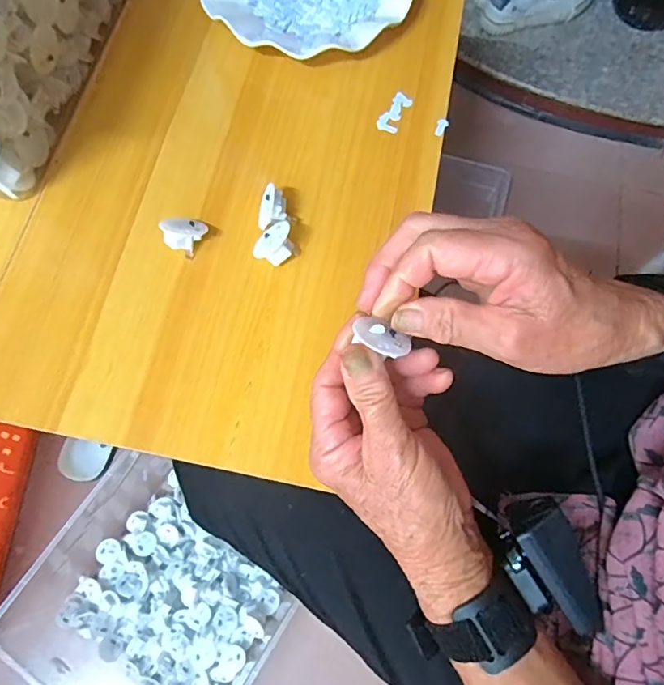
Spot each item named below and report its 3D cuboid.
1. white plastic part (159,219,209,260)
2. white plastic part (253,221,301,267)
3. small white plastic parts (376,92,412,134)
[{"bbox_3d":[-0.107,-0.080,0.355,0.026,0.021,0.029,34,75,11],"label":"white plastic part"},{"bbox_3d":[-0.041,-0.070,0.353,0.031,0.018,0.027,-36,75,-11],"label":"white plastic part"},{"bbox_3d":[0.052,-0.191,0.406,0.018,0.004,0.039,24,73,8],"label":"small white plastic parts"}]

